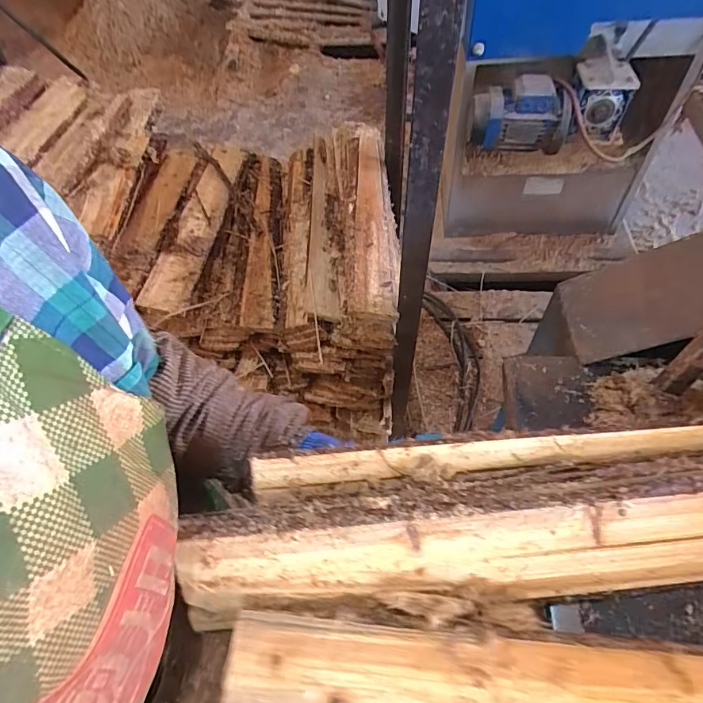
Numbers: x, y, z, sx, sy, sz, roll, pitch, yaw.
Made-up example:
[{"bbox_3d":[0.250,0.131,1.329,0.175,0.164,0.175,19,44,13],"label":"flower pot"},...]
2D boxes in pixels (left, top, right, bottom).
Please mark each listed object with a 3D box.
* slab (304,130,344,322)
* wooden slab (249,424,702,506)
[{"bbox_3d":[-0.050,-0.270,0.895,0.073,0.042,0.501,-3,56,3],"label":"slab"},{"bbox_3d":[0.168,0.089,0.371,0.489,0.029,0.041,-5,58,-1],"label":"wooden slab"}]

